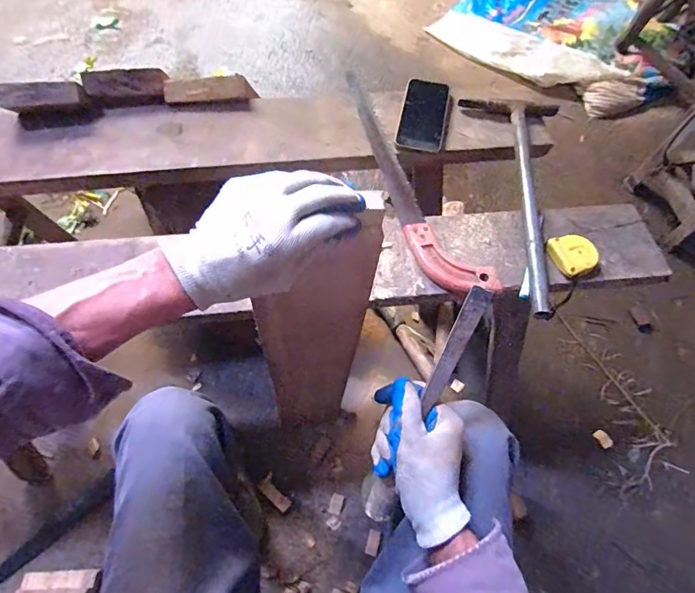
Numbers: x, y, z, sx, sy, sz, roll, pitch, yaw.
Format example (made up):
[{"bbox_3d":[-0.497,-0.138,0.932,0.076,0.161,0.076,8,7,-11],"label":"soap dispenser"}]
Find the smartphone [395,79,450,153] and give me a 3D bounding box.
[{"bbox_3d":[0.128,-0.308,0.707,0.073,0.013,0.160,11,64,5],"label":"smartphone"}]

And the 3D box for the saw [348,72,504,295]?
[{"bbox_3d":[0.071,-0.187,0.646,0.080,0.016,0.467,-21,65,-11],"label":"saw"}]

